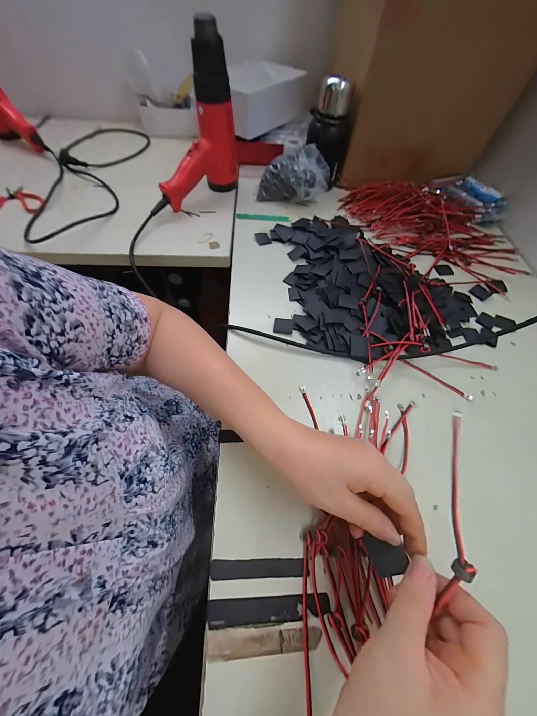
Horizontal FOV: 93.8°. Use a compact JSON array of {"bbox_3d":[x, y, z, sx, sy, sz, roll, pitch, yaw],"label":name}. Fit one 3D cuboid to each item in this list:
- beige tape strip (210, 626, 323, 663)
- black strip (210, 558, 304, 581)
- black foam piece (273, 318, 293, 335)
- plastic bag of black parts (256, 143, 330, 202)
[{"bbox_3d":[-0.003,0.254,0.225,0.100,0.004,0.019,-2,61,-3],"label":"beige tape strip"},{"bbox_3d":[-0.010,0.210,0.250,0.092,0.004,0.016,1,61,-2],"label":"black strip"},{"bbox_3d":[0.024,-0.051,0.403,0.030,0.004,0.029,6,61,1],"label":"black foam piece"},{"bbox_3d":[0.055,-0.394,0.550,0.156,0.081,0.077,-4,61,-5],"label":"plastic bag of black parts"}]

